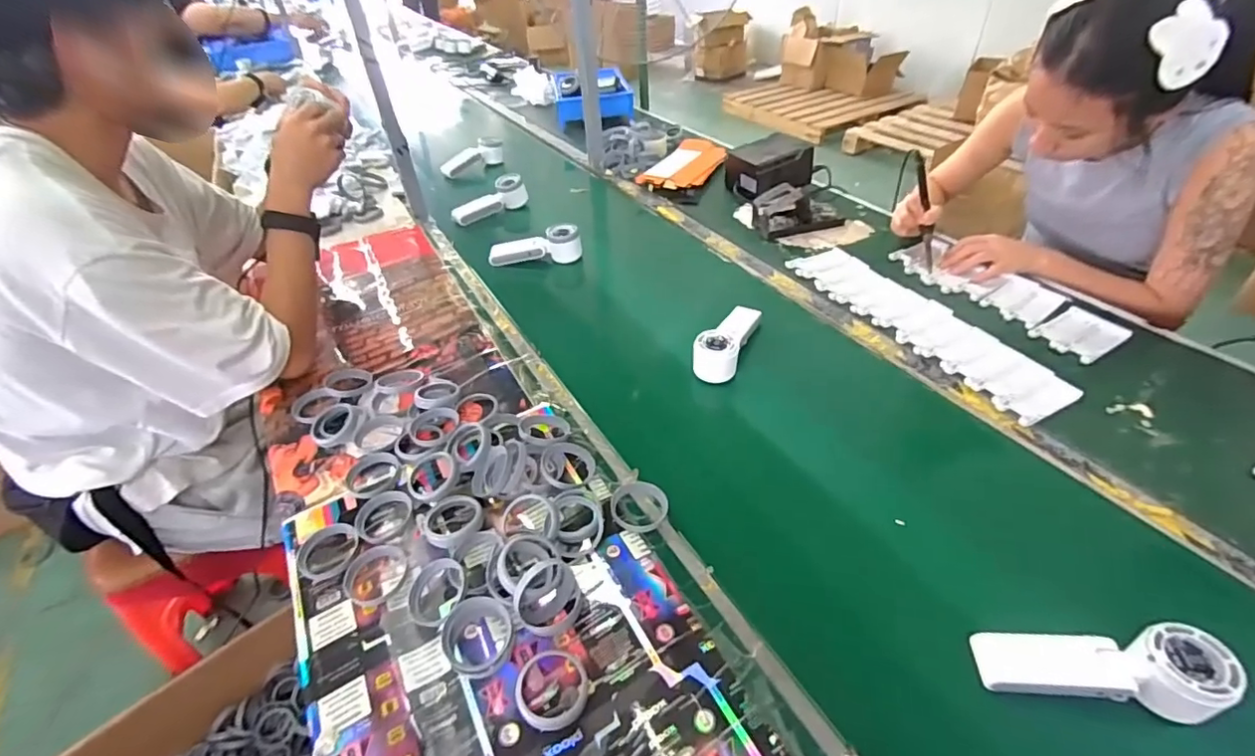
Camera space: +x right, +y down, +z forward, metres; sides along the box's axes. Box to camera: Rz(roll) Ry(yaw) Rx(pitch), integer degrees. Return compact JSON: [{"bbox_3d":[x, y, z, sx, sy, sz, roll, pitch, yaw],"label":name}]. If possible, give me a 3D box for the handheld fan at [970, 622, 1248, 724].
[{"bbox_3d":[0.375,0.231,0.443,0.167,0.036,0.054,-7,40,19],"label":"handheld fan"}]

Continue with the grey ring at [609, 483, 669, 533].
[{"bbox_3d":[0.013,0.134,0.580,0.059,0.014,0.055,-2,42,2],"label":"grey ring"}]

